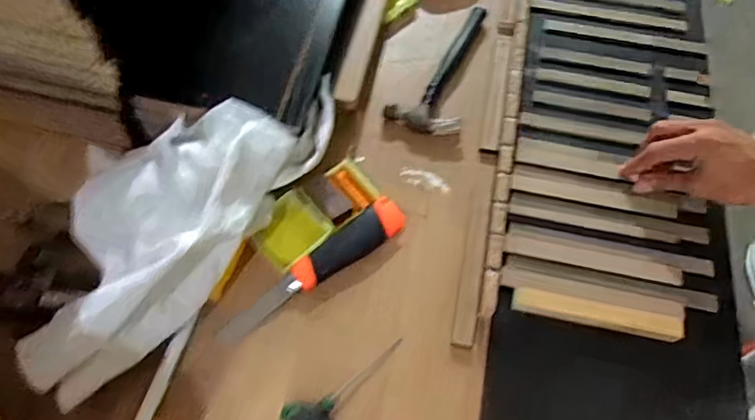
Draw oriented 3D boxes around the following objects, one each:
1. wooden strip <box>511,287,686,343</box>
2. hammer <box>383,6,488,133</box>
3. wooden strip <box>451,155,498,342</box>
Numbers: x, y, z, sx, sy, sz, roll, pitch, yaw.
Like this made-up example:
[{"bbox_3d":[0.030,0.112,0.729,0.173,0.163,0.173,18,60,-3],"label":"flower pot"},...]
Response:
[{"bbox_3d":[0.205,0.096,0.478,0.151,0.014,0.022,12,63,4],"label":"wooden strip"},{"bbox_3d":[0.084,-0.183,0.639,0.086,0.022,0.210,19,64,7],"label":"hammer"},{"bbox_3d":[0.103,0.026,0.522,0.020,0.026,0.219,12,63,4],"label":"wooden strip"}]

